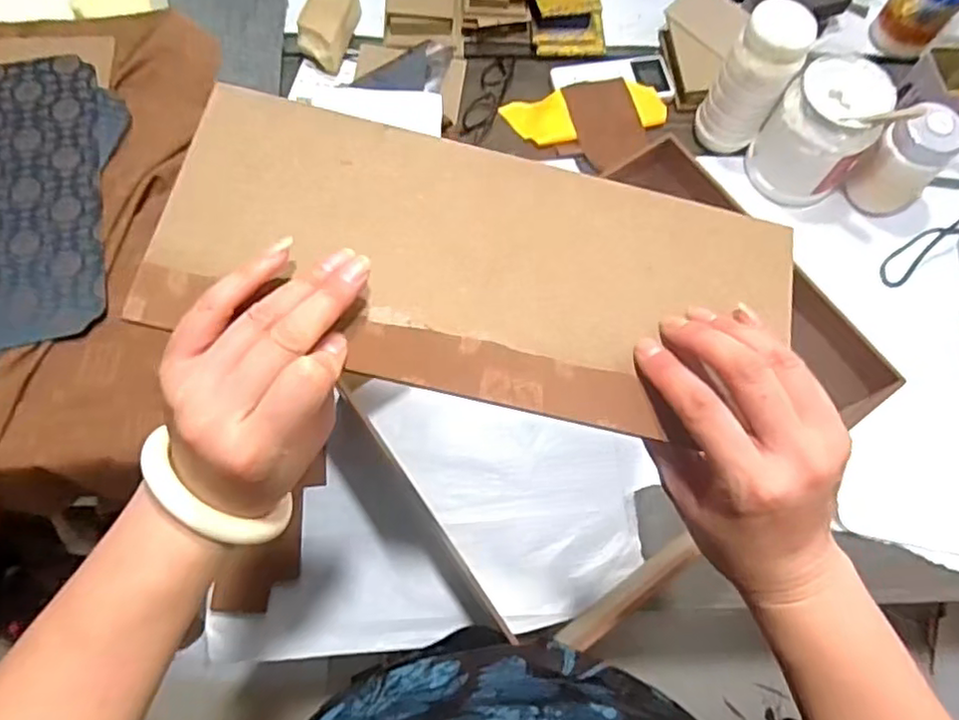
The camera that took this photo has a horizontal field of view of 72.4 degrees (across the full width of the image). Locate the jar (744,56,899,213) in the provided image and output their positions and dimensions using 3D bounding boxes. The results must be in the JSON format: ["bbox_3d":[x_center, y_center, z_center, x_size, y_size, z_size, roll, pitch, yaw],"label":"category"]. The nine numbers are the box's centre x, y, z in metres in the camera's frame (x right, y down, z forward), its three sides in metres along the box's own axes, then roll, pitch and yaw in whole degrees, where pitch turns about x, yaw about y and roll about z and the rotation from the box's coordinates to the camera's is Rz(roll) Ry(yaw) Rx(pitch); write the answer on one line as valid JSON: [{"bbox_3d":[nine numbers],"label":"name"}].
[{"bbox_3d":[0.401,-0.268,0.778,0.100,0.137,0.115,-41,76,-15],"label":"jar"}]

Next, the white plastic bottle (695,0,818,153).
[{"bbox_3d":[0.314,-0.319,0.768,0.075,0.176,0.066,31,72,9],"label":"white plastic bottle"}]

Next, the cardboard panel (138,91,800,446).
[{"bbox_3d":[0.005,-0.046,0.322,0.304,0.010,0.133,11,70,-5],"label":"cardboard panel"}]

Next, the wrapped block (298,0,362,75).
[{"bbox_3d":[-0.199,-0.441,0.864,0.065,0.055,0.110,13,70,2],"label":"wrapped block"}]

